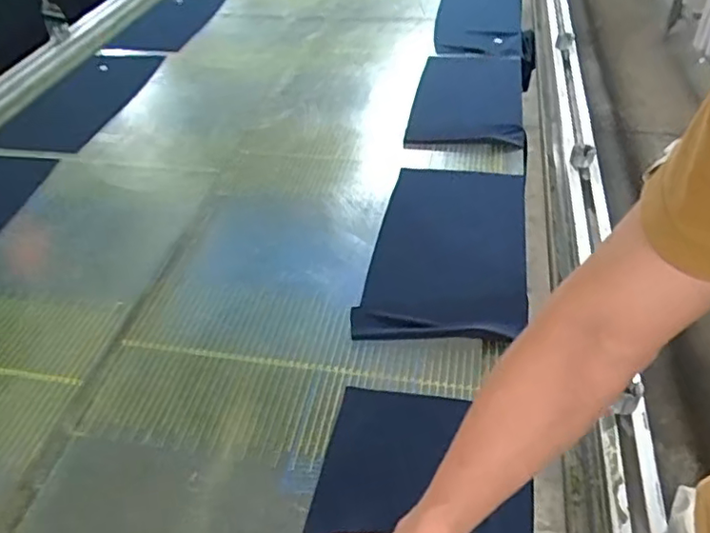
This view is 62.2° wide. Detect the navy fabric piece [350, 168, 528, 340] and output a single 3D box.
[{"bbox_3d":[0.149,-0.036,0.932,0.229,0.022,0.418,6,44,10],"label":"navy fabric piece"}]

